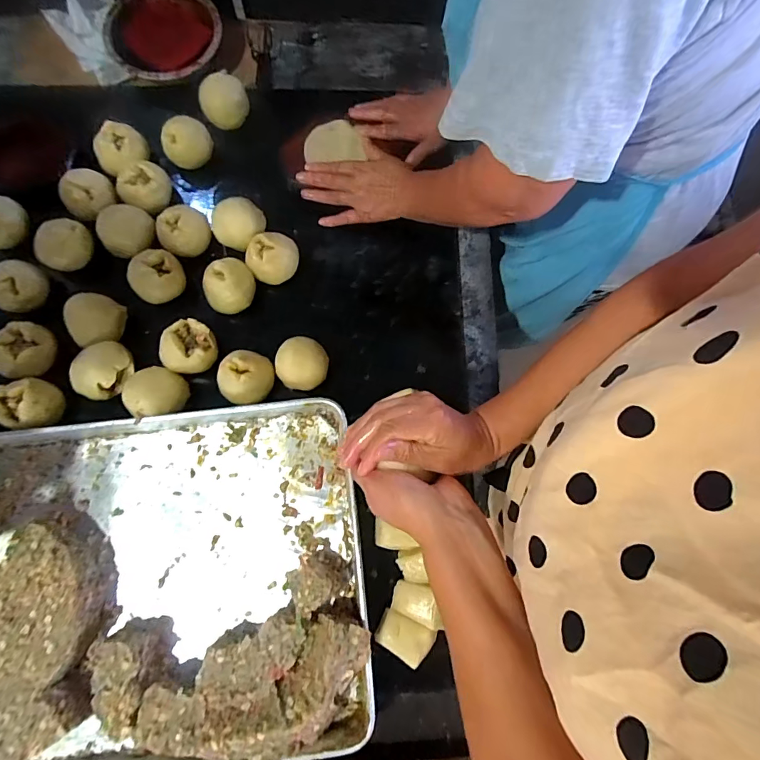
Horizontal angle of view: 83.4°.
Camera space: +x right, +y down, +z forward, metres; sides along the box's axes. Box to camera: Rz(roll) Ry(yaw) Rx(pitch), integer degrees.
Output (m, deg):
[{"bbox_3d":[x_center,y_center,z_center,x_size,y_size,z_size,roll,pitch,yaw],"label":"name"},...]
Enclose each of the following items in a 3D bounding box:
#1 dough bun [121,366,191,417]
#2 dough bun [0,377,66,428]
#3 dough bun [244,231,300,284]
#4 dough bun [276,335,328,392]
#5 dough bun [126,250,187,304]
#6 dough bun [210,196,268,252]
[{"bbox_3d":[-0.301,0.018,0.575,0.075,0.049,0.069,0,76,-2],"label":"dough bun"},{"bbox_3d":[-0.463,0.033,0.569,0.073,0.050,0.069,7,76,0],"label":"dough bun"},{"bbox_3d":[-0.156,-0.178,0.627,0.072,0.055,0.062,-18,78,-6],"label":"dough bun"},{"bbox_3d":[-0.107,-0.022,0.592,0.070,0.055,0.073,0,76,-2],"label":"dough bun"},{"bbox_3d":[-0.317,-0.144,0.616,0.075,0.059,0.067,-43,82,-11],"label":"dough bun"},{"bbox_3d":[-0.211,-0.228,0.642,0.079,0.060,0.063,-28,79,-8],"label":"dough bun"}]

